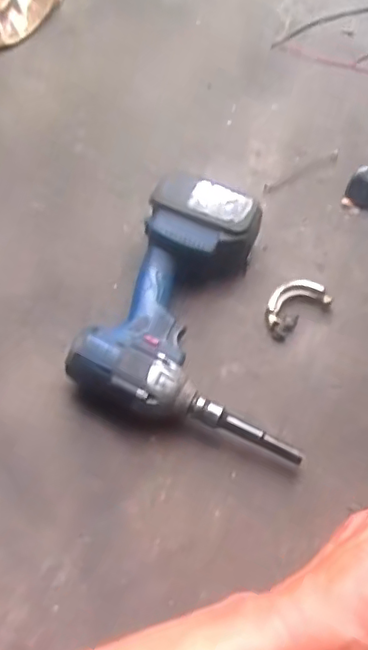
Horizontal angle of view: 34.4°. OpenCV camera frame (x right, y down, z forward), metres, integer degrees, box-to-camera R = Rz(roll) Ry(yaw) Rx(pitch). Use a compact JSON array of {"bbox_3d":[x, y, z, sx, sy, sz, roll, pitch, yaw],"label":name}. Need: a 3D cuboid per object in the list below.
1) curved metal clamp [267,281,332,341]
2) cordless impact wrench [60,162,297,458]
[{"bbox_3d":[0.115,-0.020,0.622,0.073,0.020,0.041,-36,70,-15],"label":"curved metal clamp"},{"bbox_3d":[0.025,-0.013,0.588,0.200,0.074,0.247,21,67,10],"label":"cordless impact wrench"}]

